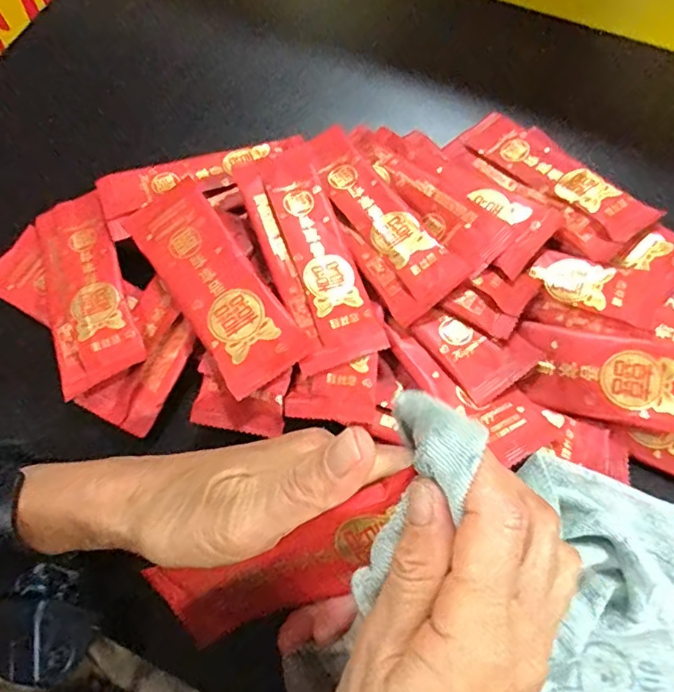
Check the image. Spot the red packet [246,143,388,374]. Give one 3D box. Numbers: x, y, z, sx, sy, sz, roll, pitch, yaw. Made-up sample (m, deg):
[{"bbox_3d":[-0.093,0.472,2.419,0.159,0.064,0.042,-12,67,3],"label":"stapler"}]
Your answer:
[{"bbox_3d":[-0.014,-0.055,0.315,0.044,0.010,0.138,-17,70,-5],"label":"red packet"}]

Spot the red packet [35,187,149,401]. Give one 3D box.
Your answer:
[{"bbox_3d":[-0.150,-0.037,0.327,0.047,0.012,0.131,-25,63,3],"label":"red packet"}]

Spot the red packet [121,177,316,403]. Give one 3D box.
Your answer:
[{"bbox_3d":[-0.070,-0.037,0.310,0.047,0.013,0.135,-33,72,-11],"label":"red packet"}]

